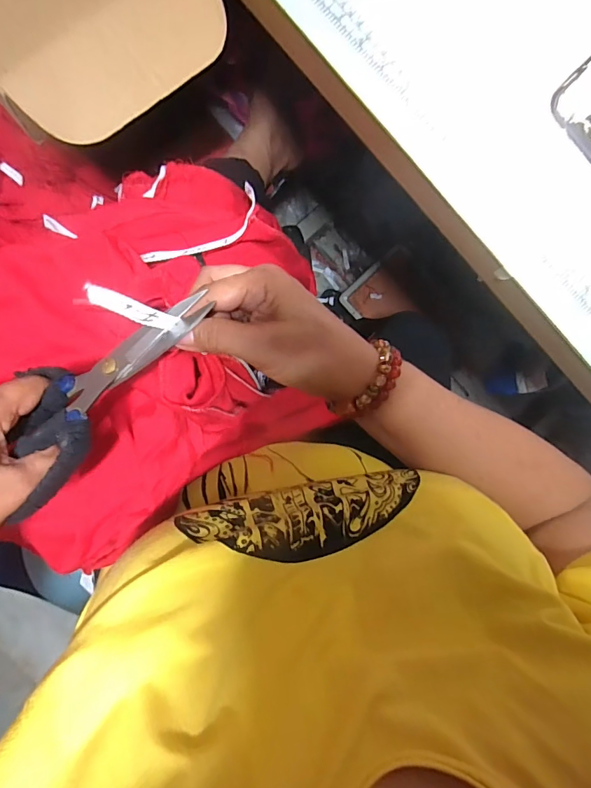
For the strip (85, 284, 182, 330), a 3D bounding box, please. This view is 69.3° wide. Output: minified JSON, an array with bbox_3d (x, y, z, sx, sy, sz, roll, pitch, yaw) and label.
[{"bbox_3d":[-0.089,-0.046,0.235,0.051,0.015,0.010,20,88,-18],"label":"strip"}]

